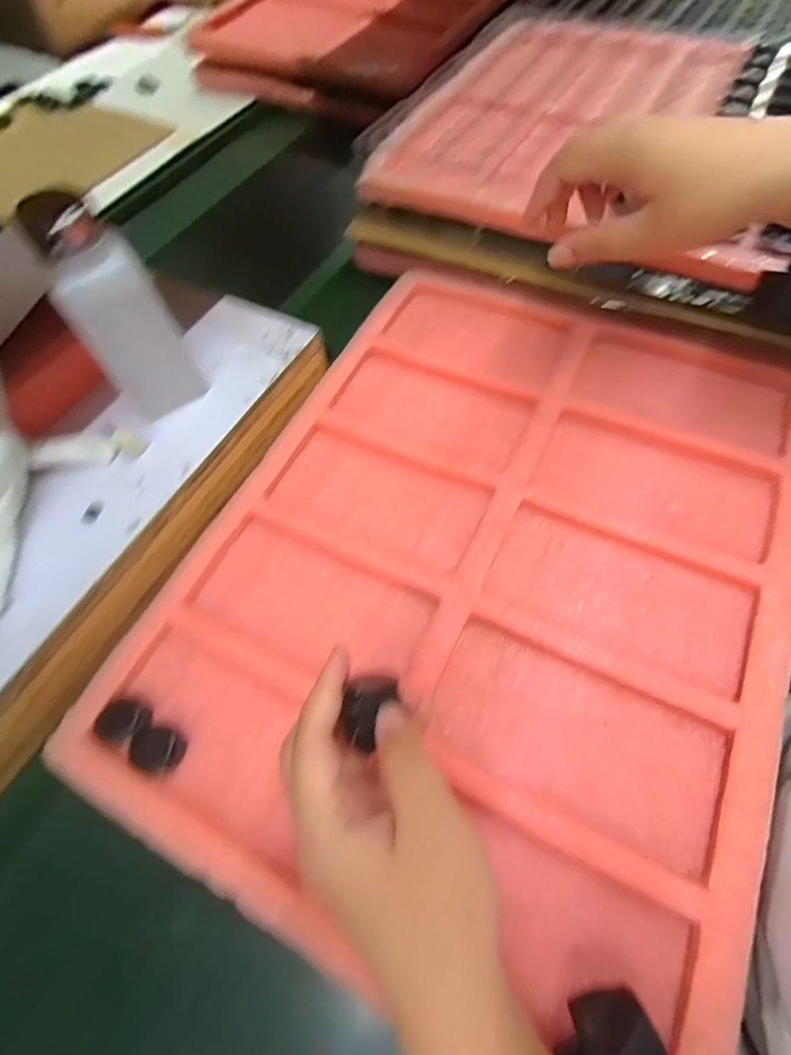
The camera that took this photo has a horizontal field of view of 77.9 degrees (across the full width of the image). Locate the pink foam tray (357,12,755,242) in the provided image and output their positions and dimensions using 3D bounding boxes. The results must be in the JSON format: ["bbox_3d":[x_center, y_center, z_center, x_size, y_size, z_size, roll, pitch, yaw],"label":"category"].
[{"bbox_3d":[0.167,-0.415,0.485,0.253,0.026,0.369,26,66,17],"label":"pink foam tray"}]

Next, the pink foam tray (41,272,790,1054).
[{"bbox_3d":[0.063,0.012,0.341,0.375,0.021,0.479,23,66,15],"label":"pink foam tray"}]

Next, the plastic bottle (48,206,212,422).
[{"bbox_3d":[-0.174,-0.131,0.323,0.055,0.124,0.049,-29,63,-12],"label":"plastic bottle"}]

